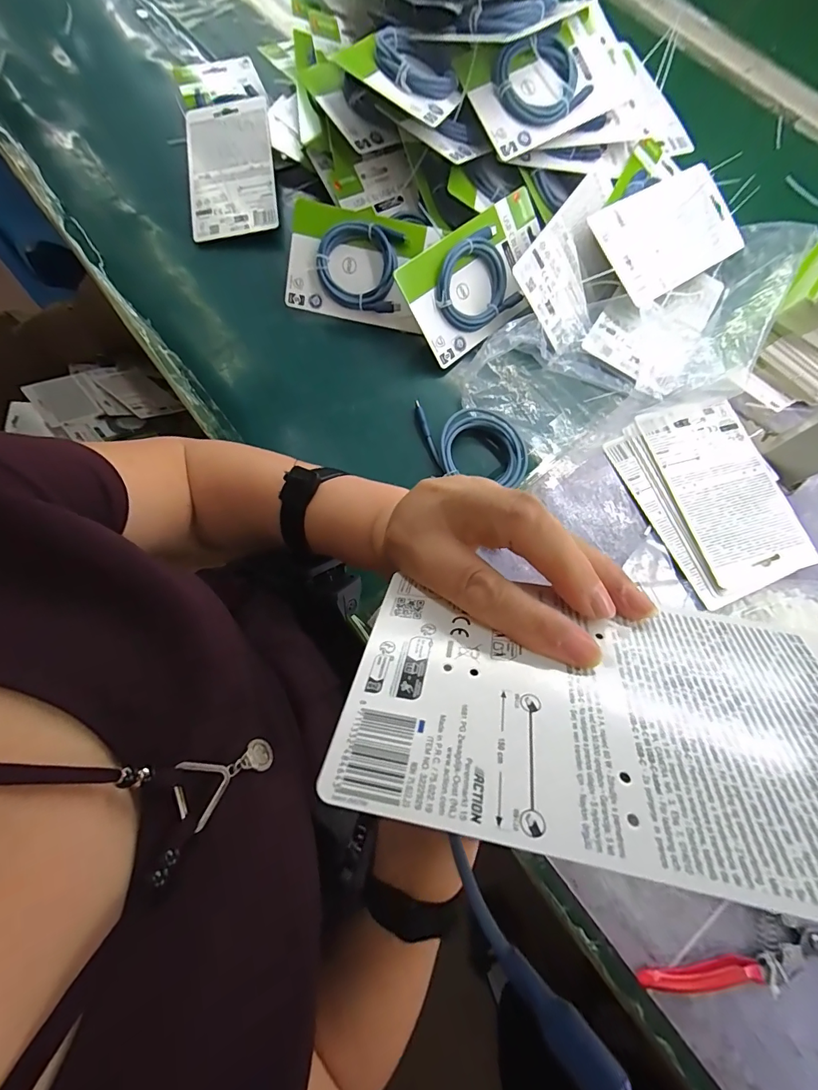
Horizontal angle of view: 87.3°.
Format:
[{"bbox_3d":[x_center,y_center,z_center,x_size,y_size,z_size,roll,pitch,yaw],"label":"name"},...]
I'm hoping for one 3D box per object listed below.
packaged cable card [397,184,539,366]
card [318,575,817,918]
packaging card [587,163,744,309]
[{"bbox_3d":[0.078,-0.274,0.439,0.175,0.018,0.101,-39,115,-11],"label":"packaged cable card"},{"bbox_3d":[0.070,0.054,0.138,0.175,0.004,0.091,7,38,8],"label":"card"},{"bbox_3d":[0.272,-0.322,0.443,0.178,0.009,0.099,-33,99,-13],"label":"packaging card"}]

